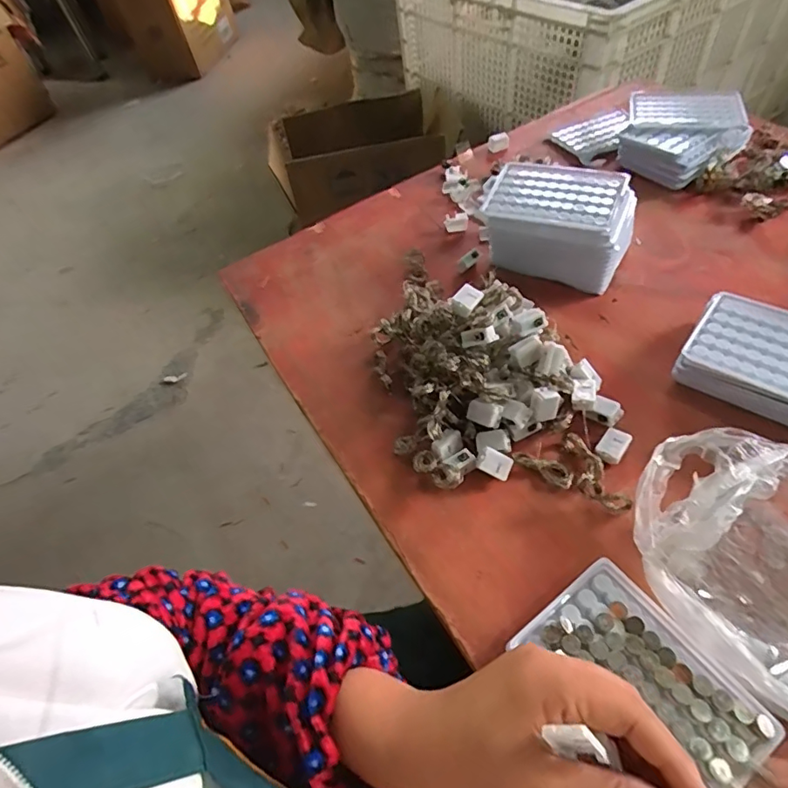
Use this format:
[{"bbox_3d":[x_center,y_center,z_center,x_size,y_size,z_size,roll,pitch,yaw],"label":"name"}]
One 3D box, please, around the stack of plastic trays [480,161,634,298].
[{"bbox_3d":[0.174,-0.182,0.547,0.147,0.072,0.106,20,59,21],"label":"stack of plastic trays"}]

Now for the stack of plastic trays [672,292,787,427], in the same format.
[{"bbox_3d":[0.317,-0.024,0.426,0.133,0.046,0.097,28,62,25],"label":"stack of plastic trays"}]

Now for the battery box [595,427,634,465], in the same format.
[{"bbox_3d":[0.179,0.042,0.417,0.021,0.008,0.029,31,64,26],"label":"battery box"}]

